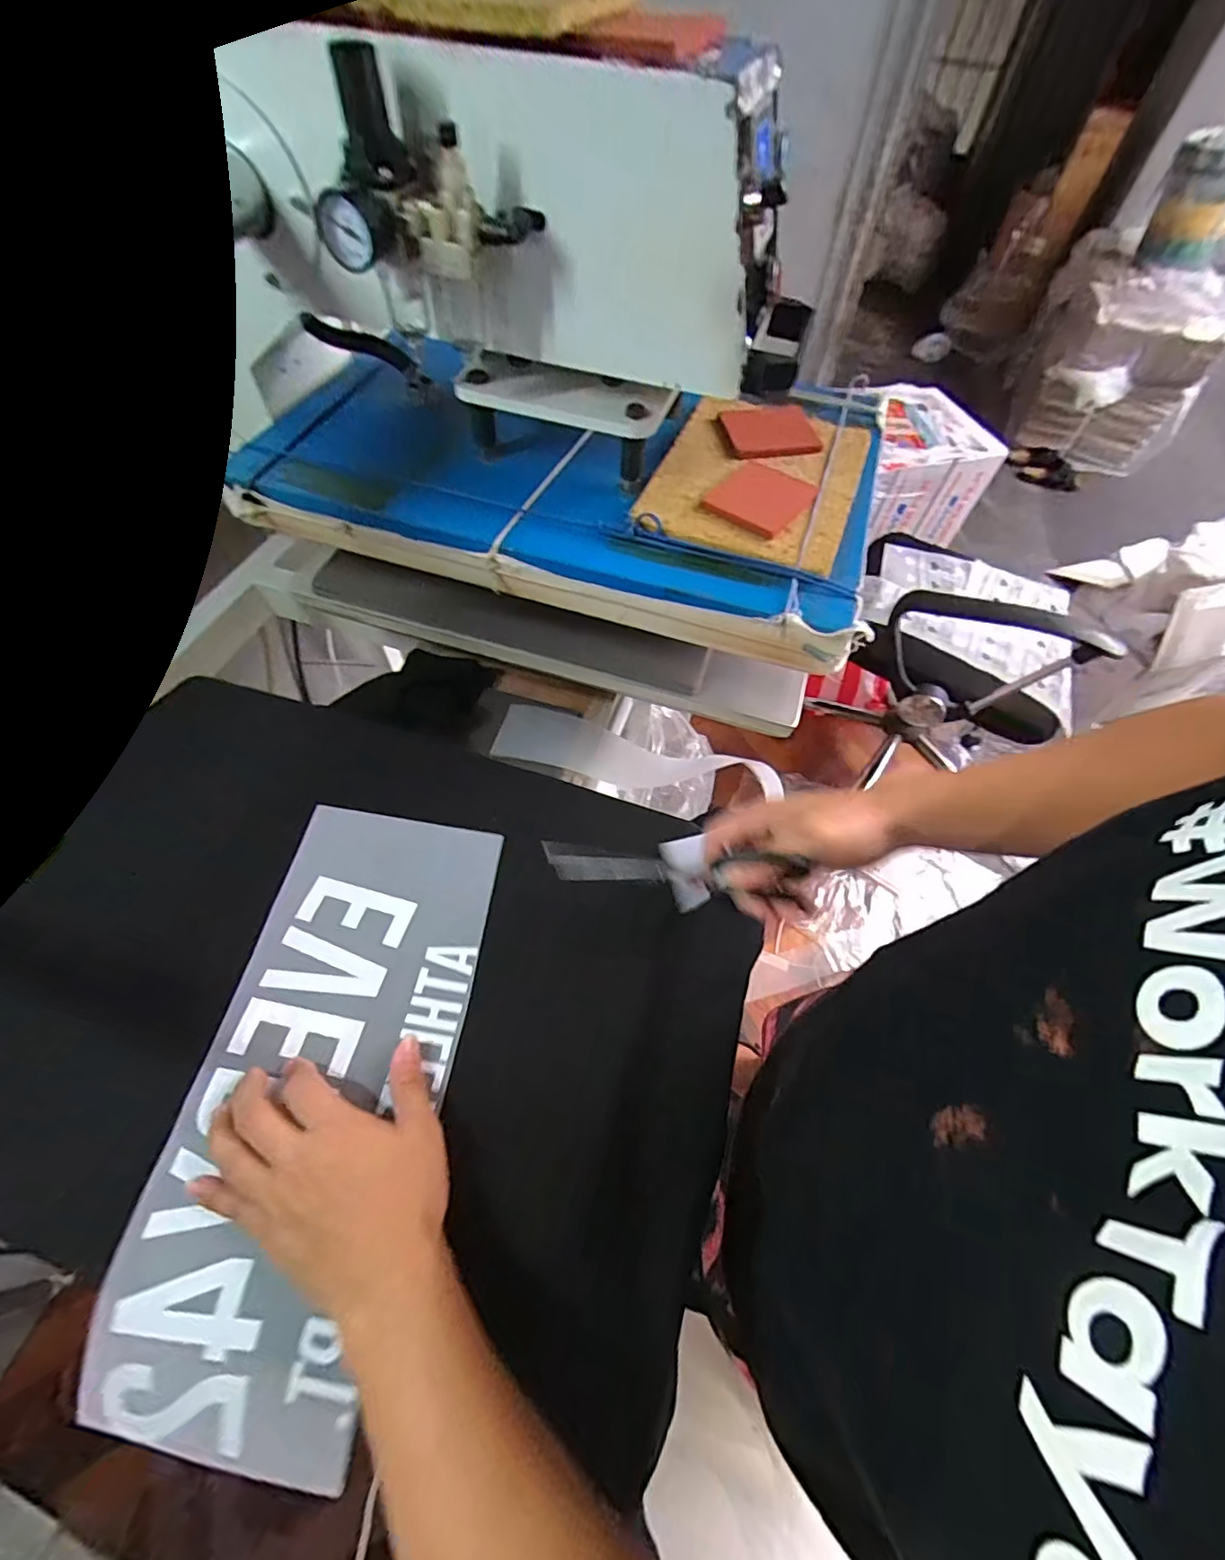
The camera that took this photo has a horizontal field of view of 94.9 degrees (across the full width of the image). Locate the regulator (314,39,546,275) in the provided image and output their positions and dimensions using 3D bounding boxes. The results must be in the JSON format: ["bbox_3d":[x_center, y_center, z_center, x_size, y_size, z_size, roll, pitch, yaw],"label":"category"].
[{"bbox_3d":[-0.119,-0.386,0.364,0.132,0.082,0.071,10,58,4],"label":"regulator"}]

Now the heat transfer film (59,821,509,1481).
[{"bbox_3d":[-0.195,0.196,0.385,0.161,0.017,0.374,9,60,2],"label":"heat transfer film"}]

